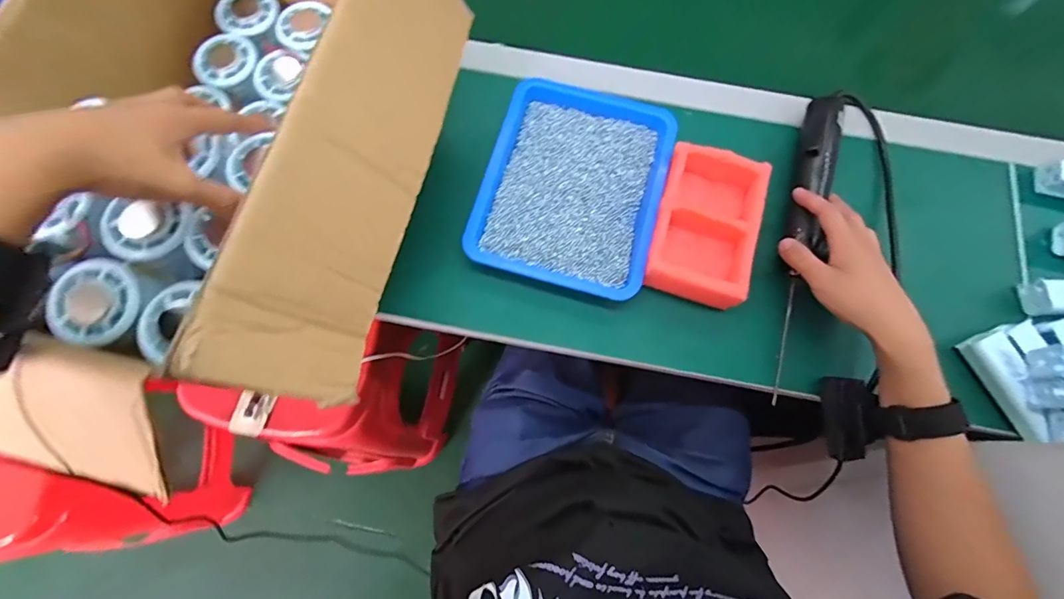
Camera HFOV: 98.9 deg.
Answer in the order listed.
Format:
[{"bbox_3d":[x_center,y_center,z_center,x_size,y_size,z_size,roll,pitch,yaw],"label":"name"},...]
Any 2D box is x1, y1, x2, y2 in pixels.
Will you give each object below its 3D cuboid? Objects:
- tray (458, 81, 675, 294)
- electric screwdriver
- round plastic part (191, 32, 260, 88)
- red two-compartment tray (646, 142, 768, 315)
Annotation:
[{"bbox_3d":[0.043,-0.118,0.473,0.172,0.039,0.220,16,74,3],"label":"tray"},{"bbox_3d":[0.272,-0.068,0.452,0.039,0.041,0.333,16,78,3],"label":"electric screwdriver"},{"bbox_3d":[-0.295,-0.230,0.438,0.059,0.012,0.052,-26,76,-9],"label":"round plastic part"},{"bbox_3d":[0.167,-0.072,0.444,0.090,0.042,0.150,17,74,4],"label":"red two-compartment tray"}]

